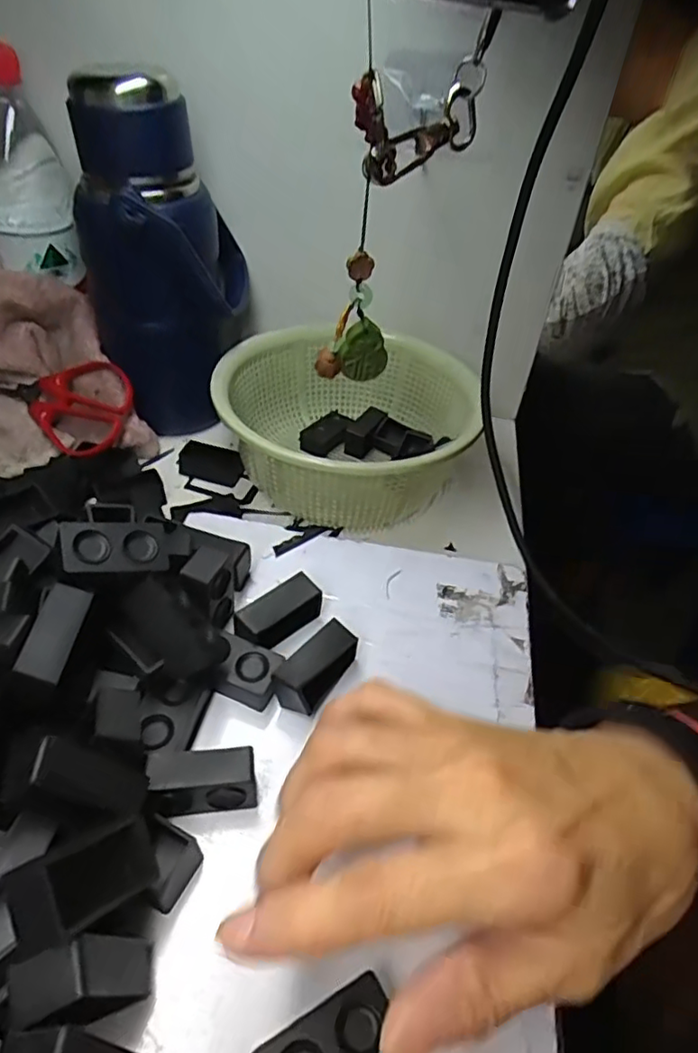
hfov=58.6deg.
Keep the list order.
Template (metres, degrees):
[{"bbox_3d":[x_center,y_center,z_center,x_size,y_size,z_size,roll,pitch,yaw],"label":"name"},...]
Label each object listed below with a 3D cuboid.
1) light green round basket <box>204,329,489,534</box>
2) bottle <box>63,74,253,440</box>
[{"bbox_3d":[0.000,-0.069,0.429,0.165,0.078,0.165,3,44,-3],"label":"light green round basket"},{"bbox_3d":[-0.120,-0.172,0.417,0.104,0.204,0.086,-5,45,-12],"label":"bottle"}]

